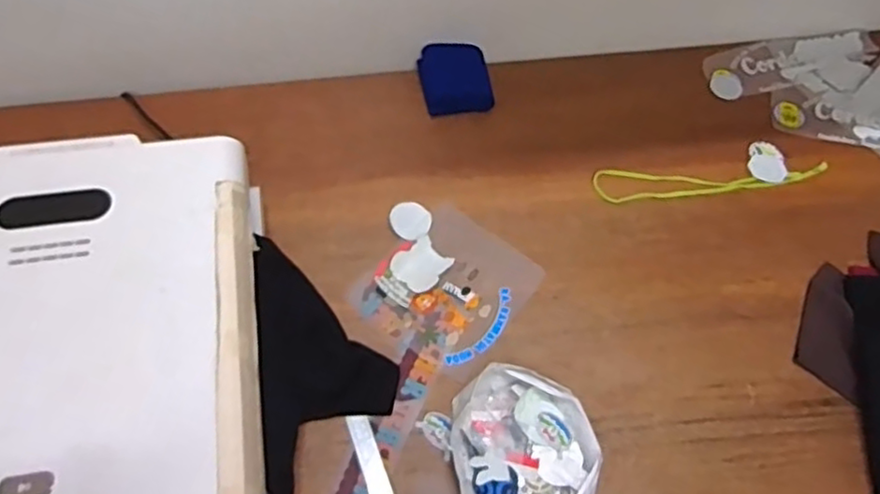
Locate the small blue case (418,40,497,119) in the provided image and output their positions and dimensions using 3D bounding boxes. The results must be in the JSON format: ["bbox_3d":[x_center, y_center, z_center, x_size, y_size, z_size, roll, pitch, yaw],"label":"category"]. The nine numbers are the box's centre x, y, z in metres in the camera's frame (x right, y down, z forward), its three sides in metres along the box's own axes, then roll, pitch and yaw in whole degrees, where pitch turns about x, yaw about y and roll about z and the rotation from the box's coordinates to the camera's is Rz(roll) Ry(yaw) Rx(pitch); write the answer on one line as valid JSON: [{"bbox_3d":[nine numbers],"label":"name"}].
[{"bbox_3d":[0.026,-0.272,1.083,0.110,0.048,0.117,-9,61,-8],"label":"small blue case"}]

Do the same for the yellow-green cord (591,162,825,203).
[{"bbox_3d":[0.423,-0.101,1.037,0.366,0.008,0.058,-1,61,-4],"label":"yellow-green cord"}]

